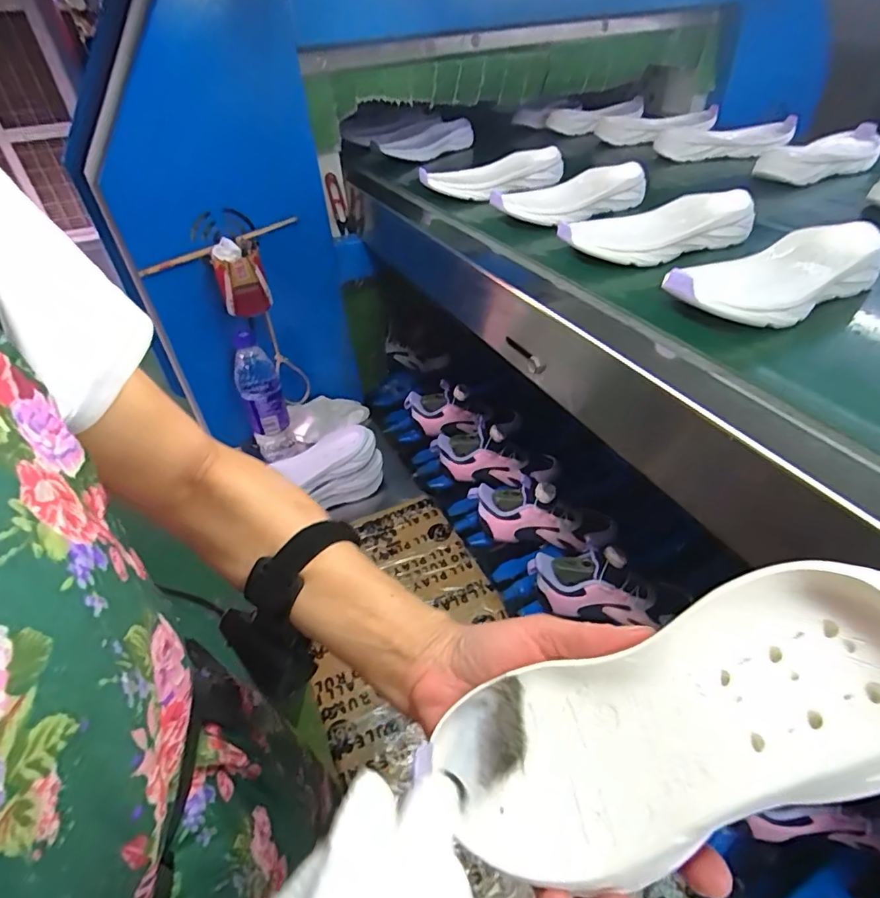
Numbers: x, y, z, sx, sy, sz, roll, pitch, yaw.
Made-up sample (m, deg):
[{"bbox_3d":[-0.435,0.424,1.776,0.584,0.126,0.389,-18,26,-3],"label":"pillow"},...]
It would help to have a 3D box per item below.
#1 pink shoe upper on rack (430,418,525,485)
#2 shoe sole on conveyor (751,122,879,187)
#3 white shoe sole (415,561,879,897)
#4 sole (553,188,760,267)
[{"bbox_3d":[0.059,0.011,0.852,0.152,0.082,0.052,11,43,20],"label":"pink shoe upper on rack"},{"bbox_3d":[0.506,-0.386,0.695,0.212,0.035,0.071,-25,43,-21],"label":"shoe sole on conveyor"},{"bbox_3d":[0.082,0.106,0.202,0.192,0.034,0.076,-34,34,22],"label":"white shoe sole"},{"bbox_3d":[0.215,-0.219,0.526,0.193,0.032,0.092,-6,40,0],"label":"sole"}]

